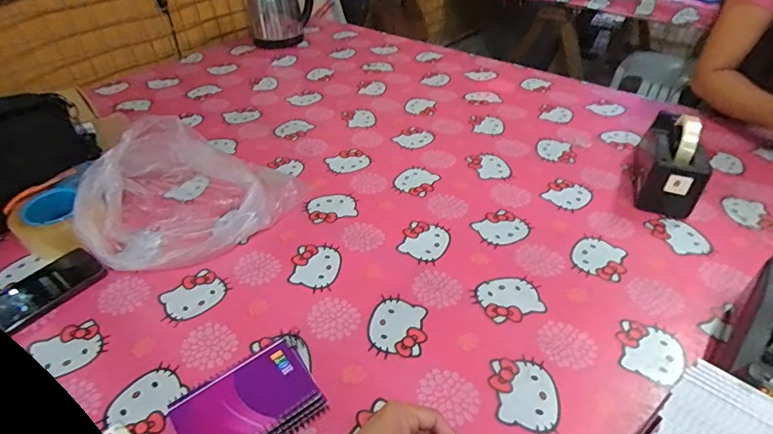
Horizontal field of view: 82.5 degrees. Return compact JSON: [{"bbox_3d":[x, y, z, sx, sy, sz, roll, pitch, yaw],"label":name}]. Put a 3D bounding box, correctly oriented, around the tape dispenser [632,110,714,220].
[{"bbox_3d":[0.472,-0.103,0.733,0.078,0.120,0.204,15,43,18],"label":"tape dispenser"}]

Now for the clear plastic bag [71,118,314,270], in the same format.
[{"bbox_3d":[-0.309,-0.039,0.685,0.257,0.108,0.284,17,44,20],"label":"clear plastic bag"}]

